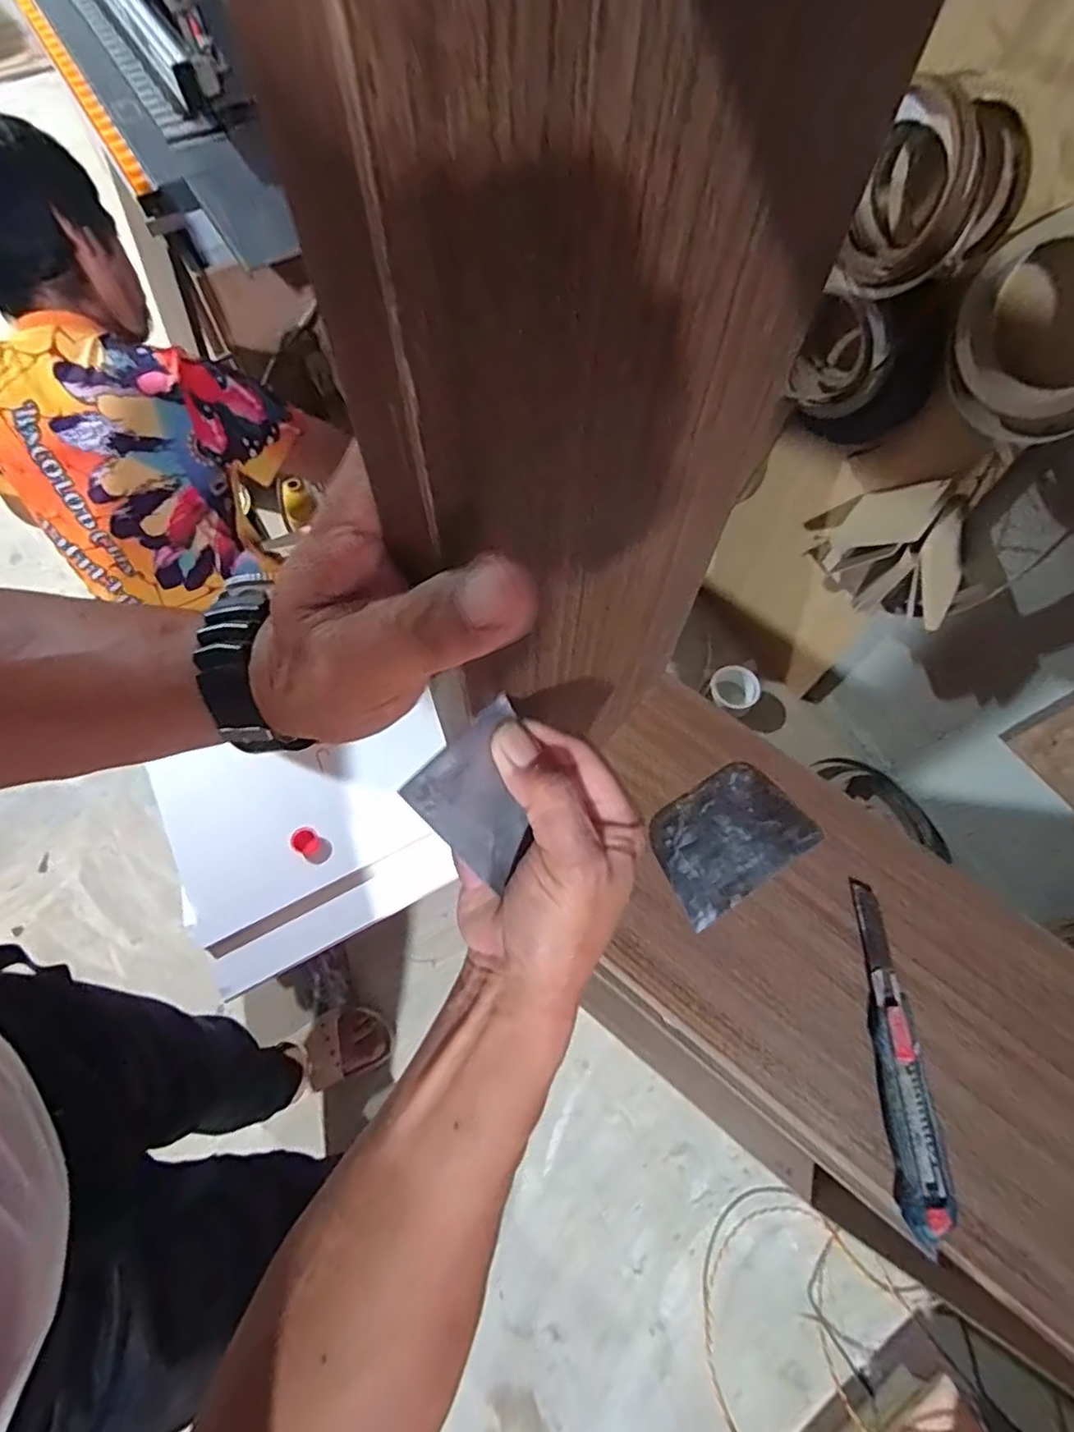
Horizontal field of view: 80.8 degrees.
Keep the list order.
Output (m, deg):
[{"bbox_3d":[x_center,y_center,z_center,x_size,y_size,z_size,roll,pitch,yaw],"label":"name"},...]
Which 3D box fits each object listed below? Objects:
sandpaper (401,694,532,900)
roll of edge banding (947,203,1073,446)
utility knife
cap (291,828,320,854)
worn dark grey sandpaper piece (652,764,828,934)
[{"bbox_3d":[-0.019,0.033,0.272,0.059,0.066,0.004,-48,33,-22],"label":"sandpaper"},{"bbox_3d":[0.592,-0.434,0.718,0.084,0.254,0.219,-33,70,-15],"label":"roll of edge banding"},{"bbox_3d":[0.271,0.247,0.476,0.034,0.022,0.235,2,65,0],"label":"utility knife"},{"bbox_3d":[-0.408,0.222,1.115,0.047,0.023,0.043,0,65,-1],"label":"cap"},{"bbox_3d":[0.167,0.104,0.551,0.136,0.005,0.097,-31,70,-13],"label":"worn dark grey sandpaper piece"}]

